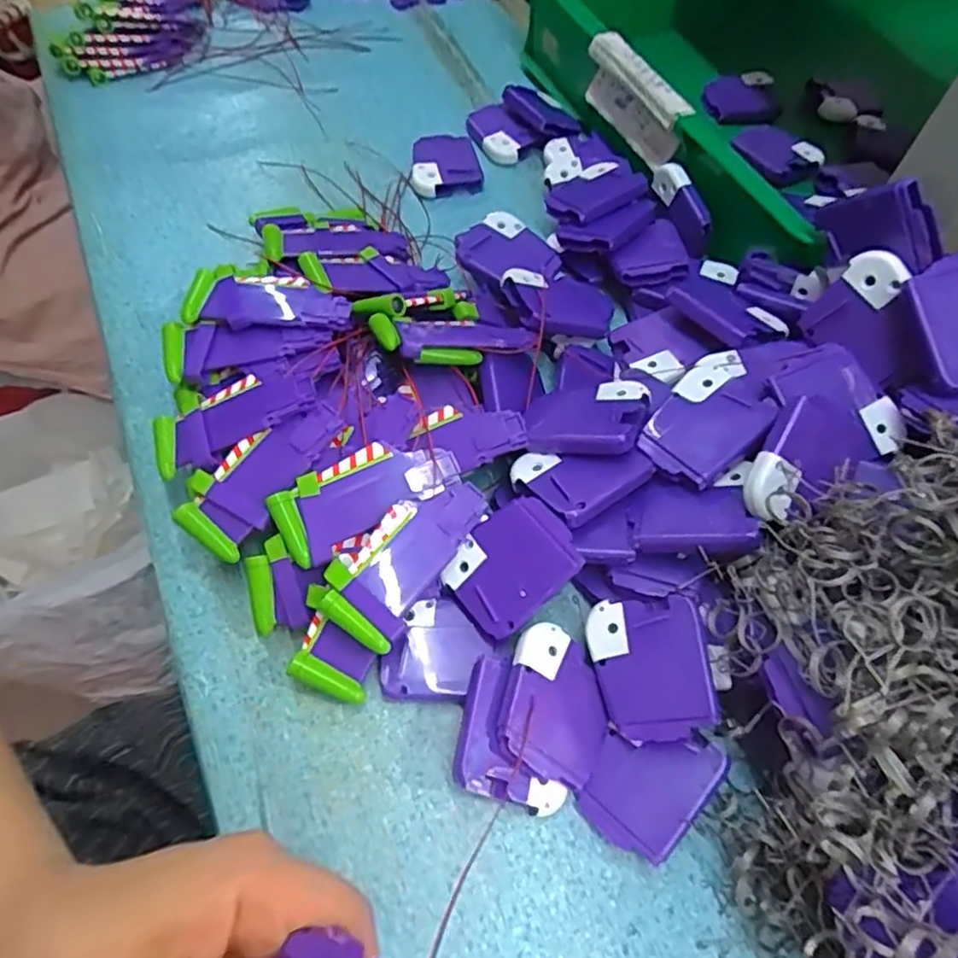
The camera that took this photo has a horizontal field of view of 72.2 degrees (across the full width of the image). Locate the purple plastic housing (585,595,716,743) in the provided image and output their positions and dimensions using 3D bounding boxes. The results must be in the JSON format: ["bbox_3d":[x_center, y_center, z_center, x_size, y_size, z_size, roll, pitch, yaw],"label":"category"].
[{"bbox_3d":[0.078,0.086,0.299,0.050,0.010,0.061,-14,65,18],"label":"purple plastic housing"}]

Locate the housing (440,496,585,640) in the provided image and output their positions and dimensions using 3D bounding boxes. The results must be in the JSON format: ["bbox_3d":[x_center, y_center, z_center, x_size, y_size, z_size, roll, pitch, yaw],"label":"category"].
[{"bbox_3d":[0.015,0.041,0.313,0.061,0.006,0.048,-45,68,8],"label":"housing"}]

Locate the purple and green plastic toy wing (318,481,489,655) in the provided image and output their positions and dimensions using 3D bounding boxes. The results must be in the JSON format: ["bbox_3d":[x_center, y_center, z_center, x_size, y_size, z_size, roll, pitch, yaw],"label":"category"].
[{"bbox_3d":[-0.037,0.035,0.316,0.041,0.015,0.088,38,70,-3],"label":"purple and green plastic toy wing"}]

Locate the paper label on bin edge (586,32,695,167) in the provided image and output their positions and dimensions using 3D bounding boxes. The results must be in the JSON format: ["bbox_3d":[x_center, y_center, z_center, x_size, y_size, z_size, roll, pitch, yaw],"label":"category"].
[{"bbox_3d":[0.109,-0.262,0.455,0.017,0.043,0.098,-26,65,-13],"label":"paper label on bin edge"}]

